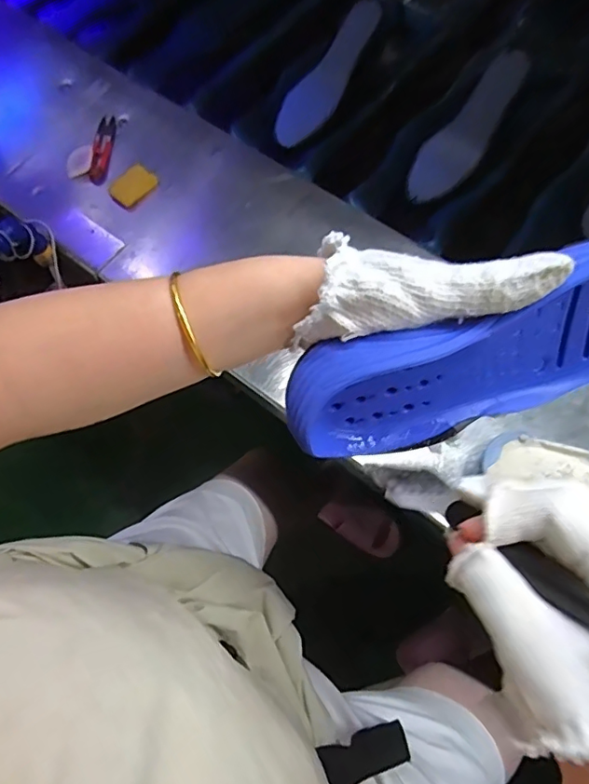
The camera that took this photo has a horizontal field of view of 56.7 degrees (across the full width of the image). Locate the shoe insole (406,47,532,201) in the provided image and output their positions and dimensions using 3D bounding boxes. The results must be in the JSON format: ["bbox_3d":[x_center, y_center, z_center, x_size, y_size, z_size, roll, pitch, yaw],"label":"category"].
[{"bbox_3d":[0.213,-0.318,0.662,0.058,0.019,0.196,38,97,17],"label":"shoe insole"}]

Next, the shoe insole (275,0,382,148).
[{"bbox_3d":[0.045,-0.412,0.711,0.056,0.017,0.198,41,101,18],"label":"shoe insole"}]

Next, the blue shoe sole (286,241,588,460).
[{"bbox_3d":[0.102,-0.021,0.301,0.210,0.091,0.043,-18,48,4],"label":"blue shoe sole"}]

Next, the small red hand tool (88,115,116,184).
[{"bbox_3d":[-0.235,-0.293,0.661,0.023,0.013,0.096,2,68,3],"label":"small red hand tool"}]

